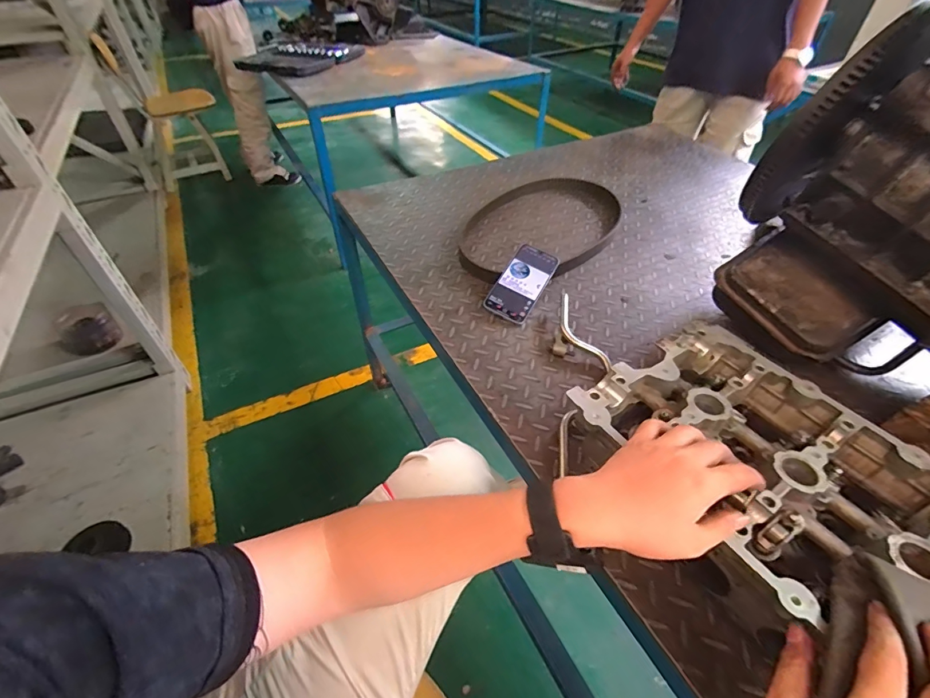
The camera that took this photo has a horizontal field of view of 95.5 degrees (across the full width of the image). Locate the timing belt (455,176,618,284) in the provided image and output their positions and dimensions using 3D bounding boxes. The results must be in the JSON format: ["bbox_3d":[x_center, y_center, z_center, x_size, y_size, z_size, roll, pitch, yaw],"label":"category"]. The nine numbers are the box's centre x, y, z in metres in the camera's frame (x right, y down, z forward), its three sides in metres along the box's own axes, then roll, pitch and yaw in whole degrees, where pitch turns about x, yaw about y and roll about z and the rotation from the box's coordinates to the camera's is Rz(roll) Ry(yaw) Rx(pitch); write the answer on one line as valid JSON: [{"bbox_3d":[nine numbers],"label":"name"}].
[{"bbox_3d":[0.179,-0.275,0.939,0.281,0.043,0.493,23,50,22],"label":"timing belt"}]

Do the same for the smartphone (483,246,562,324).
[{"bbox_3d":[0.103,-0.121,0.757,0.078,0.012,0.154,30,72,10],"label":"smartphone"}]

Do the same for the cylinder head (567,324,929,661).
[{"bbox_3d":[0.325,0.161,0.379,0.230,0.108,0.443,-28,52,-20],"label":"cylinder head"}]

